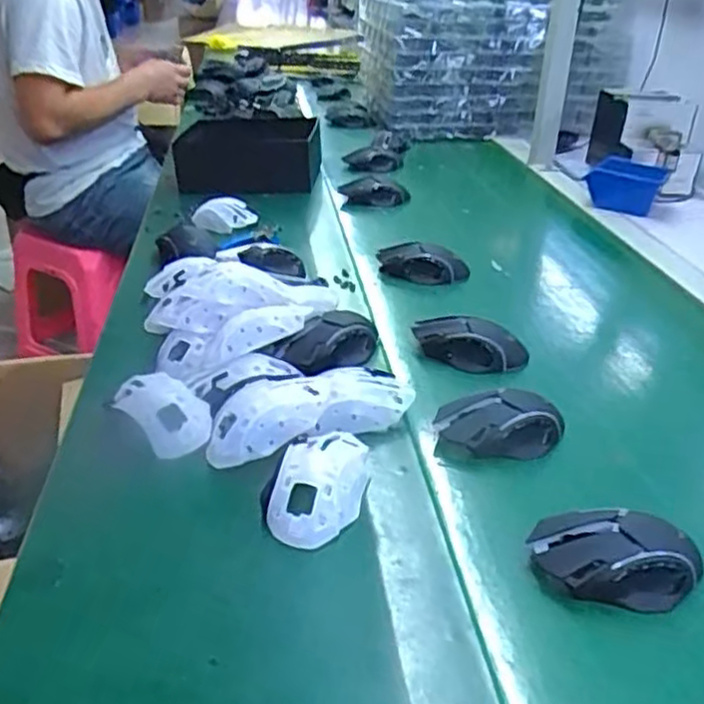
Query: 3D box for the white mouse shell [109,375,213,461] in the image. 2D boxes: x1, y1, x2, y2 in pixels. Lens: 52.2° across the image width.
[{"bbox_3d":[-0.163,0.051,0.611,0.106,0.041,0.059,22,35,32],"label":"white mouse shell"}]

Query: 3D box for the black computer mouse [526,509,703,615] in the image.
[{"bbox_3d":[0.177,0.136,0.481,0.108,0.035,0.054,7,30,9],"label":"black computer mouse"}]

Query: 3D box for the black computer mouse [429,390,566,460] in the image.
[{"bbox_3d":[0.125,0.060,0.607,0.108,0.032,0.055,3,29,3],"label":"black computer mouse"}]

